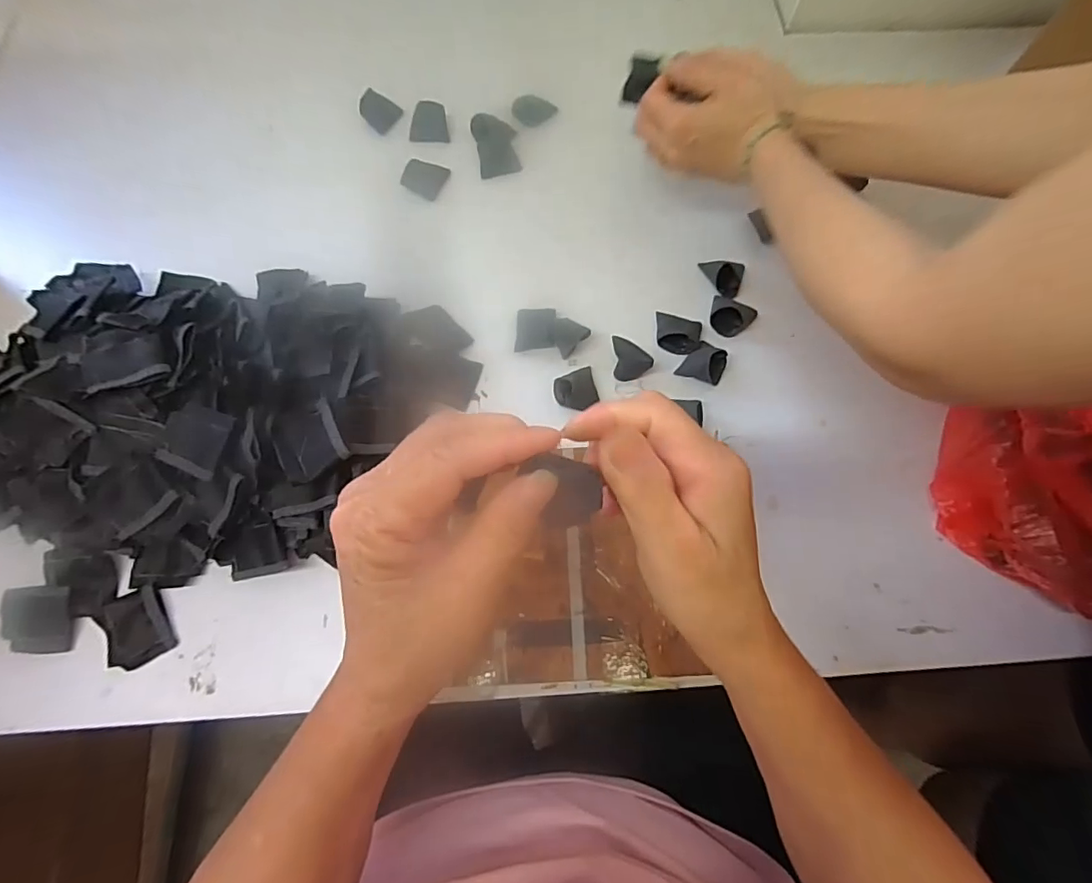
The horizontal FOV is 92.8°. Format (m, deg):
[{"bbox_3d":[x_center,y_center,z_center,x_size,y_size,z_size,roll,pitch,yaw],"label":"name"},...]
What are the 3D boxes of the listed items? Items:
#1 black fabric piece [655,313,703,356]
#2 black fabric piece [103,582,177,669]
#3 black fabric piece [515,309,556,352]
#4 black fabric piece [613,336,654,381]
[{"bbox_3d":[0.120,-0.099,0.468,0.042,0.015,0.036,15,71,5],"label":"black fabric piece"},{"bbox_3d":[-0.307,0.139,0.389,0.045,0.005,0.052,-27,73,-9],"label":"black fabric piece"},{"bbox_3d":[-0.009,-0.102,0.476,0.036,0.012,0.039,2,71,1],"label":"black fabric piece"},{"bbox_3d":[0.071,-0.069,0.455,0.039,0.026,0.021,37,75,12],"label":"black fabric piece"}]

